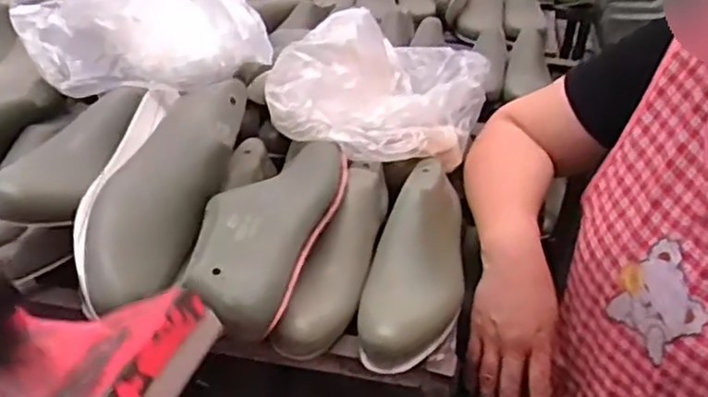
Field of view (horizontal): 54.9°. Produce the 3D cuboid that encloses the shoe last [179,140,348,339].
[{"bbox_3d":[-0.078,0.024,0.658,0.098,0.066,0.239,14,34,14],"label":"shoe last"}]

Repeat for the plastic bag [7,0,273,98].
[{"bbox_3d":[-0.234,-0.198,0.752,0.274,0.122,0.129,-4,34,-13],"label":"plastic bag"}]

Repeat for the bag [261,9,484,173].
[{"bbox_3d":[0.040,-0.130,0.814,0.200,0.145,0.267,15,35,15],"label":"bag"}]

